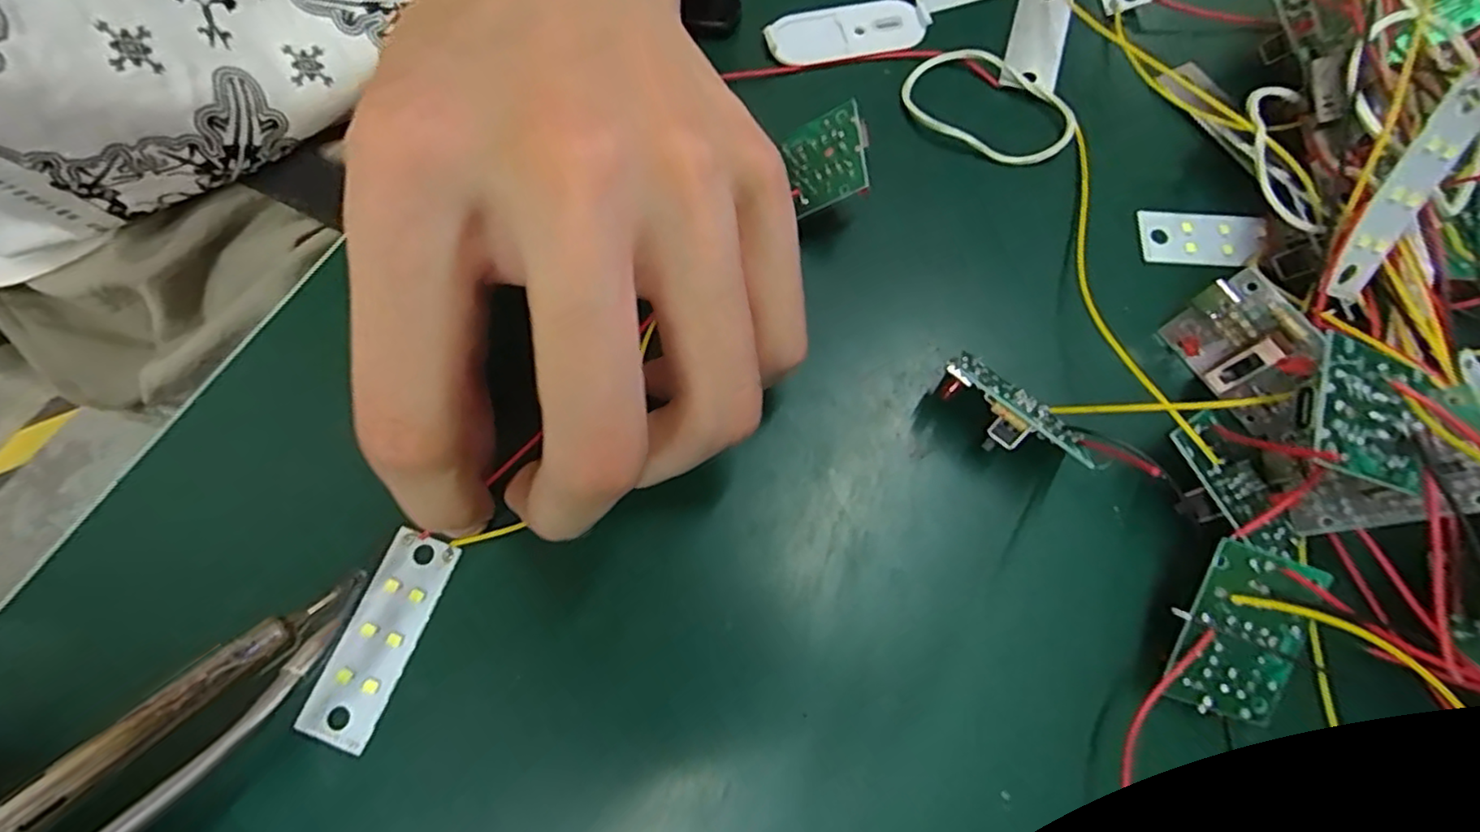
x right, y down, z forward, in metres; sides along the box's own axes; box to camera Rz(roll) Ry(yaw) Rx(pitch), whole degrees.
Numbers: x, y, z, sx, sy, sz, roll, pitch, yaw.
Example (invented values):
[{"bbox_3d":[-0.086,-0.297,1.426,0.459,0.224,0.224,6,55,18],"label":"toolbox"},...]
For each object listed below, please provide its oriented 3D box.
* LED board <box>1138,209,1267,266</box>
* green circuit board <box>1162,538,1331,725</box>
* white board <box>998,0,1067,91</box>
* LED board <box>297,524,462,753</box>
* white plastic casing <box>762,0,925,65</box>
[{"bbox_3d":[0.130,-0.050,0.181,0.034,0.004,0.015,6,73,0],"label":"LED board"},{"bbox_3d":[0.105,0.045,0.136,0.026,0.004,0.035,17,96,-4],"label":"green circuit board"},{"bbox_3d":[0.092,-0.119,0.200,0.015,0.004,0.045,17,73,4],"label":"white board"},{"bbox_3d":[-0.080,0.049,0.145,0.015,0.004,0.045,18,72,4],"label":"LED board"},{"bbox_3d":[0.032,-0.119,0.201,0.048,0.005,0.017,-9,73,-4],"label":"white plastic casing"}]

